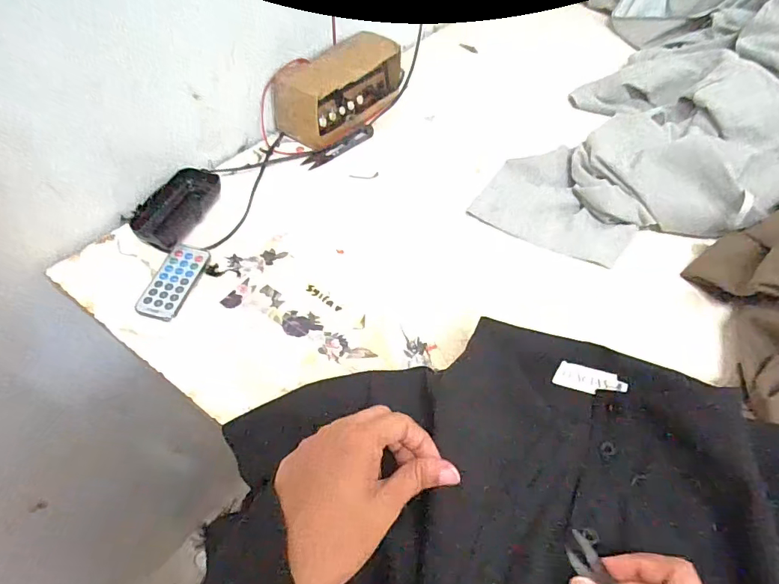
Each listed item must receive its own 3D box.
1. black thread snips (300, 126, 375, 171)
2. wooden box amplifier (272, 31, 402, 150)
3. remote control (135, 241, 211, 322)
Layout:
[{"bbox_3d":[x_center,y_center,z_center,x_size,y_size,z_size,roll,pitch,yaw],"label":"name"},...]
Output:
[{"bbox_3d":[-0.065,-0.188,0.602,0.108,0.006,0.025,-35,59,-24],"label":"black thread snips"},{"bbox_3d":[-0.059,-0.273,0.623,0.082,0.089,0.194,34,59,25],"label":"wooden box amplifier"},{"bbox_3d":[-0.210,-0.011,0.457,0.040,0.005,0.088,19,54,-3],"label":"remote control"}]

